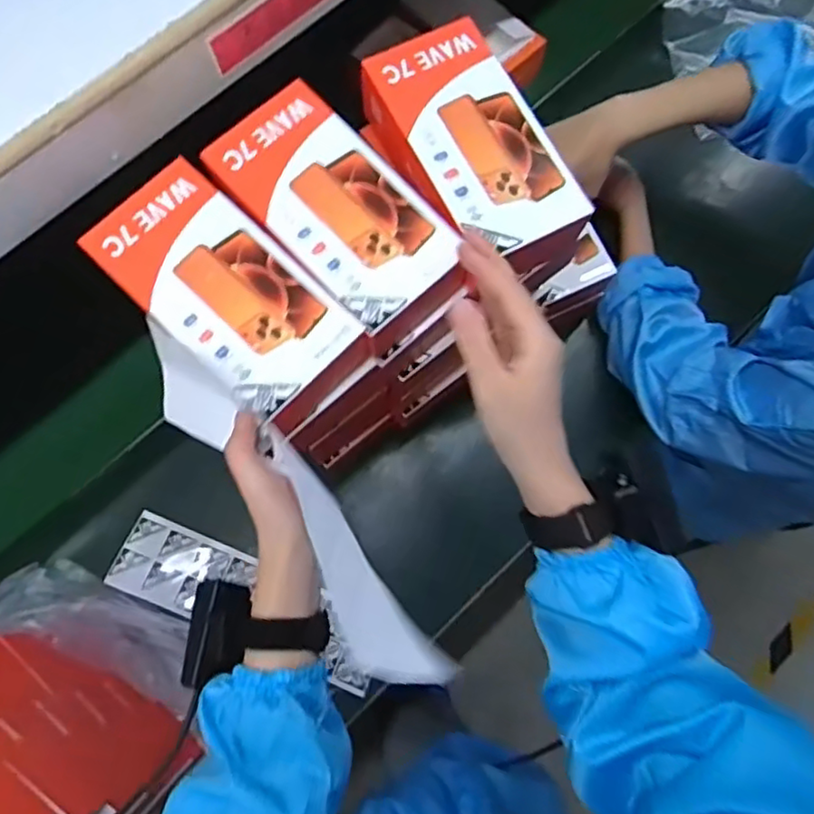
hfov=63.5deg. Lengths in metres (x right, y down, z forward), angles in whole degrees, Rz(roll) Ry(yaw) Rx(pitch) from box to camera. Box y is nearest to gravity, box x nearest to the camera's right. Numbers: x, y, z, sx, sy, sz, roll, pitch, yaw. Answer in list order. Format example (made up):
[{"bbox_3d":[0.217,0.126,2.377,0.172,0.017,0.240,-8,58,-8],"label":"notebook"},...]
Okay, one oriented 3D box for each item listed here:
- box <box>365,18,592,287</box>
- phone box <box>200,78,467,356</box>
[{"bbox_3d":[0.048,-0.185,0.496,0.098,0.057,0.181,-29,77,-8],"label":"box"},{"bbox_3d":[-0.051,-0.134,0.475,0.098,0.061,0.186,-41,84,-11],"label":"phone box"}]

